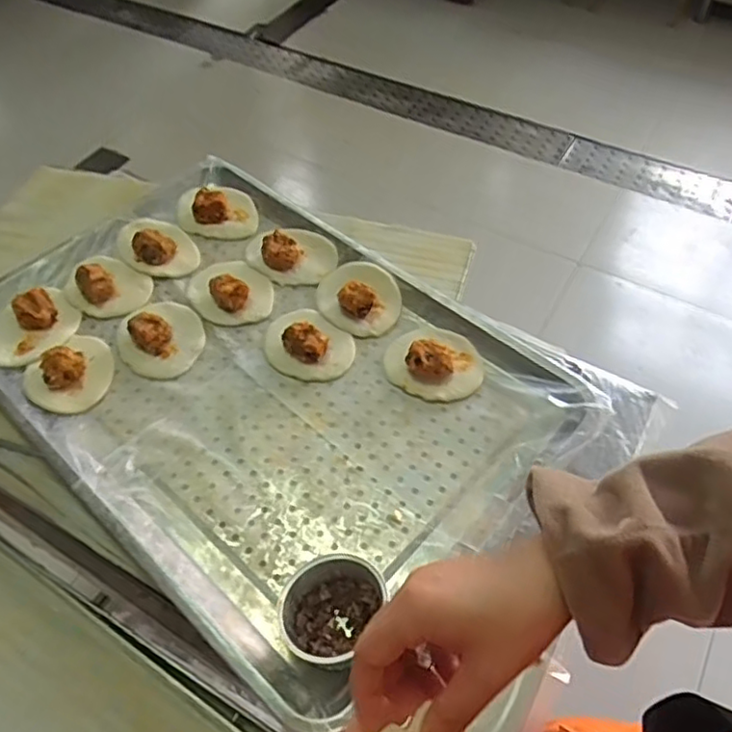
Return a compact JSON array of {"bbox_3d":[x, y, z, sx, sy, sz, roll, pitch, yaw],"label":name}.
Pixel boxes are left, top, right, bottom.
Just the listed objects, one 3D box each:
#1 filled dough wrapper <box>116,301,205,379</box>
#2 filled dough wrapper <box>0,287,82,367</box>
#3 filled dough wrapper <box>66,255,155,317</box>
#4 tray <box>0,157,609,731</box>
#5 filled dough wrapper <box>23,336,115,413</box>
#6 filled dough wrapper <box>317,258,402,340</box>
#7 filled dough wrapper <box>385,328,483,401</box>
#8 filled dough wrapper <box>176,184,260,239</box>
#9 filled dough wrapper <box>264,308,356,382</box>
[{"bbox_3d":[-0.217,-0.037,0.666,0.088,0.033,0.100,-17,55,-11],"label":"filled dough wrapper"},{"bbox_3d":[-0.358,-0.044,0.674,0.075,0.036,0.102,35,62,24],"label":"filled dough wrapper"},{"bbox_3d":[-0.287,-0.093,0.703,0.077,0.032,0.077,-1,53,1],"label":"filled dough wrapper"},{"bbox_3d":[-0.110,-0.005,0.645,0.577,0.043,0.404,36,62,25],"label":"tray"},{"bbox_3d":[-0.296,0.002,0.636,0.077,0.036,0.090,30,60,21],"label":"filled dough wrapper"},{"bbox_3d":[-0.008,-0.083,0.687,0.090,0.031,0.093,-1,53,1],"label":"filled dough wrapper"},{"bbox_3d":[0.069,-0.010,0.639,0.097,0.028,0.084,5,54,5],"label":"filled dough wrapper"},{"bbox_3d":[-0.183,-0.192,0.770,0.097,0.030,0.066,4,54,4],"label":"filled dough wrapper"},{"bbox_3d":[-0.060,-0.027,0.656,0.093,0.033,0.075,27,58,20],"label":"filled dough wrapper"}]

